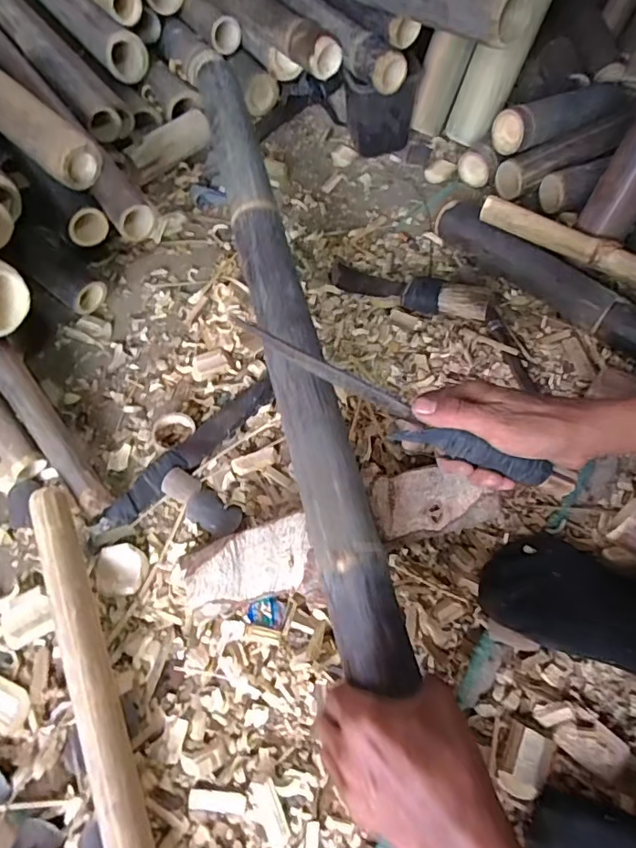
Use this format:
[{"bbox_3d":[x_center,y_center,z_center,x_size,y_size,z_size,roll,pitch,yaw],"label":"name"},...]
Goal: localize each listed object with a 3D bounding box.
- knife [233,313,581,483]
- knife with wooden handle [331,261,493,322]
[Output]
[{"bbox_3d":[0.062,-0.010,0.415,0.282,0.037,0.018,27,65,-3],"label":"knife"},{"bbox_3d":[0.122,-0.190,0.710,0.231,0.051,0.054,23,65,14],"label":"knife with wooden handle"}]

